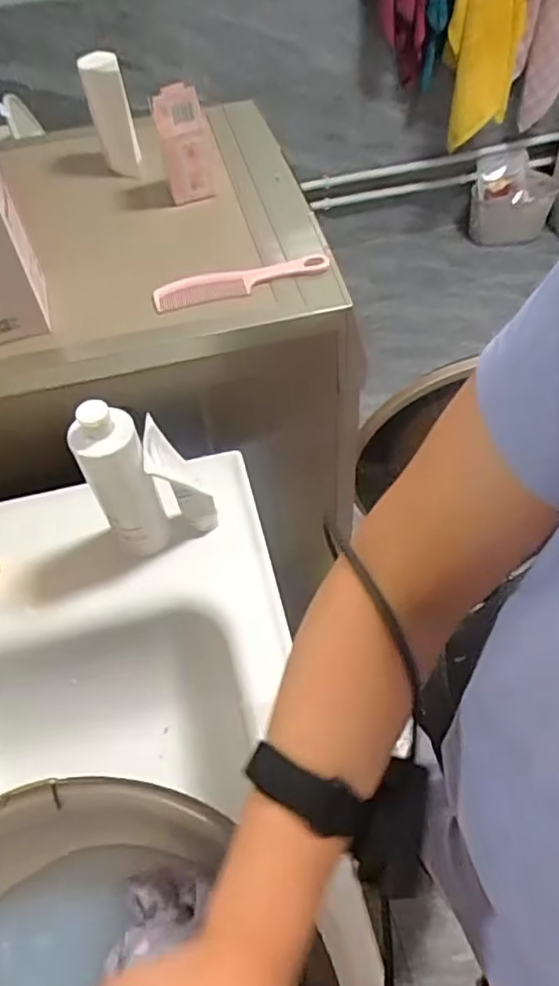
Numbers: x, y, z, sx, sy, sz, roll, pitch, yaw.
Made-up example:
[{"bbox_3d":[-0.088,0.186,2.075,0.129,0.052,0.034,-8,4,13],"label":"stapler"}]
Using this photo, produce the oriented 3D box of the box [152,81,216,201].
[{"bbox_3d":[-0.123,-0.447,0.800,0.059,0.141,0.031,-9,53,-2],"label":"box"}]

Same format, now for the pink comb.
[{"bbox_3d":[-0.044,-0.256,0.745,0.212,0.015,0.046,-11,53,-4],"label":"pink comb"}]

